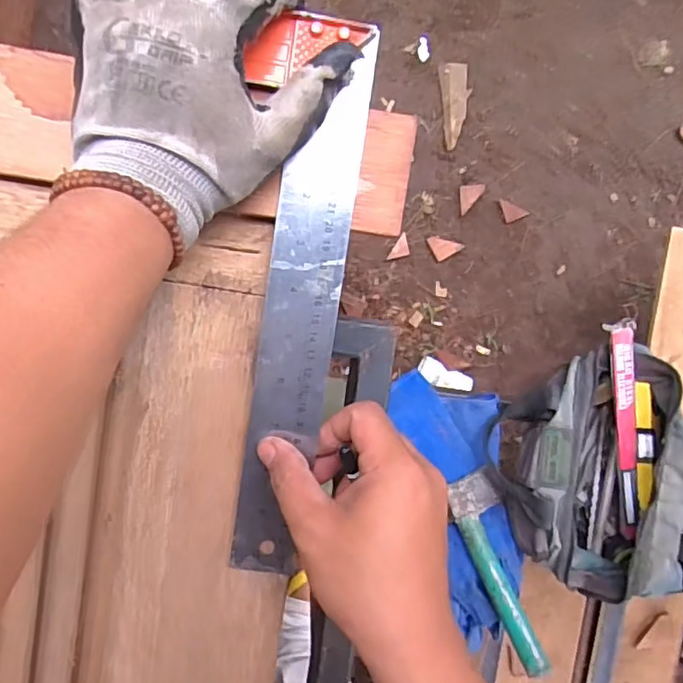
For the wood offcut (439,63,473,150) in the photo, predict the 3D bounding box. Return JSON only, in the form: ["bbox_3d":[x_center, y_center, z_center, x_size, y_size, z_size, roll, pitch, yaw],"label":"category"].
[{"bbox_3d":[0.279,-0.572,1.459,0.068,0.014,0.194,-7,96,-3],"label":"wood offcut"}]

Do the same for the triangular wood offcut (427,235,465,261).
[{"bbox_3d":[0.261,-0.242,1.501,0.073,0.009,0.065,-27,97,-1],"label":"triangular wood offcut"}]

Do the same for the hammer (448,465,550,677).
[{"bbox_3d":[0.212,0.307,0.808,0.081,0.032,0.258,-17,73,0],"label":"hammer"}]

